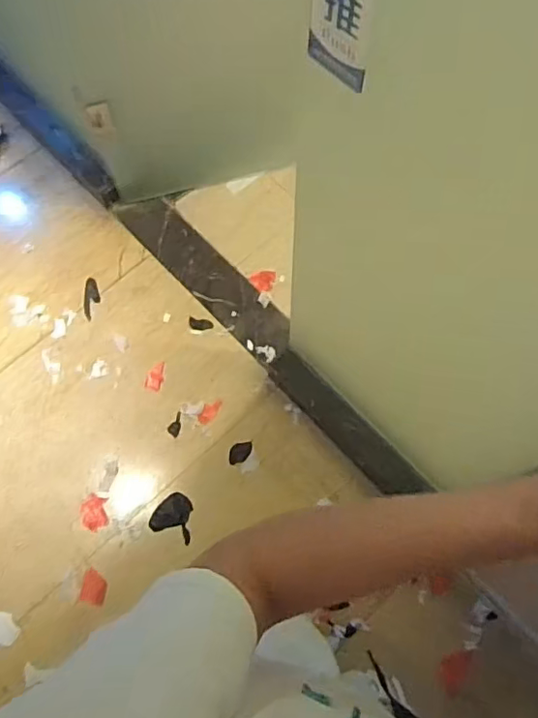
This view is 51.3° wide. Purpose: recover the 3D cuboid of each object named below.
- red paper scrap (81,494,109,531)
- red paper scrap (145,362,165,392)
[{"bbox_3d":[-0.436,0.385,1.400,0.064,0.013,0.089,-10,70,-3],"label":"red paper scrap"},{"bbox_3d":[-0.309,0.047,1.530,0.045,0.009,0.080,16,71,7],"label":"red paper scrap"}]

